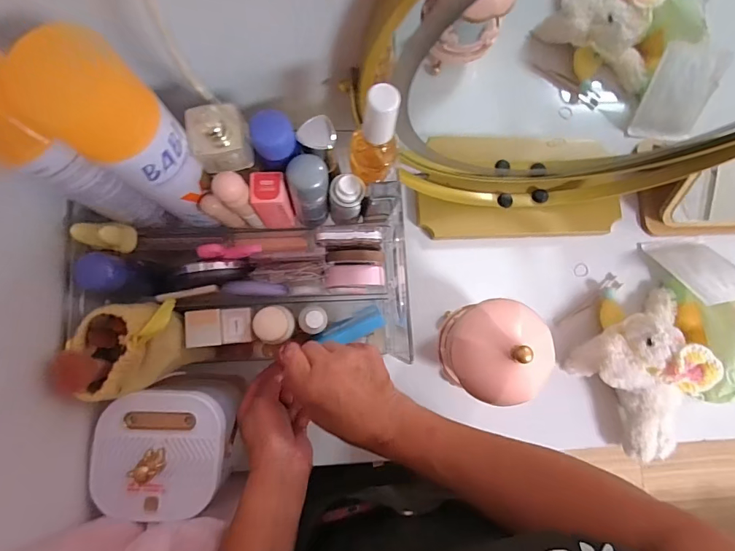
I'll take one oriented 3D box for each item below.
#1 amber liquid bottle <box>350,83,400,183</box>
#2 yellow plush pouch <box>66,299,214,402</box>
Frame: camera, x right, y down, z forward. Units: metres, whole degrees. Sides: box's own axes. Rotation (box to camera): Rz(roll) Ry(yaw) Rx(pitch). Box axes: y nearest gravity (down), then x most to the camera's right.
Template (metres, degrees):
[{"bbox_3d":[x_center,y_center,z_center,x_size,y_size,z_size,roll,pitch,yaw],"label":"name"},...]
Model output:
[{"bbox_3d":[0.007,-0.110,0.340,0.038,0.114,0.031,18,81,-2],"label":"amber liquid bottle"},{"bbox_3d":[-0.222,0.072,0.400,0.091,0.107,0.075,-17,84,-7],"label":"yellow plush pouch"}]

